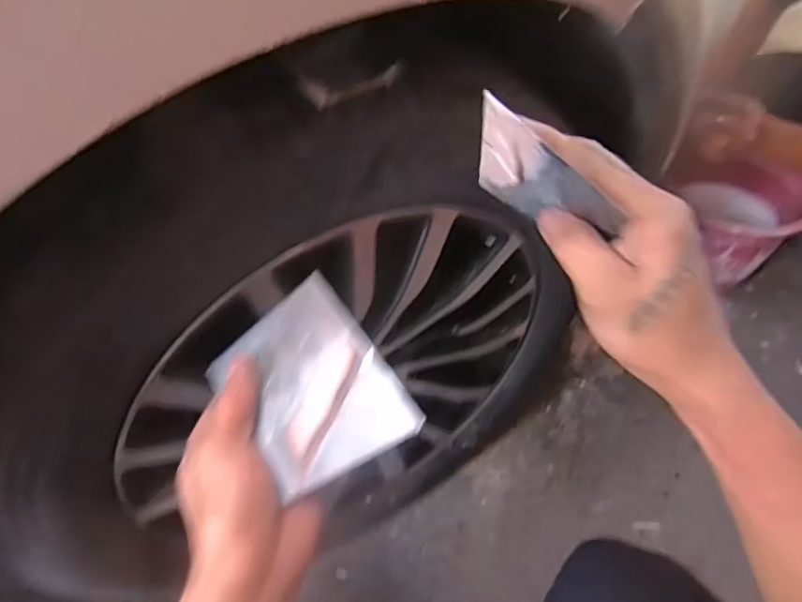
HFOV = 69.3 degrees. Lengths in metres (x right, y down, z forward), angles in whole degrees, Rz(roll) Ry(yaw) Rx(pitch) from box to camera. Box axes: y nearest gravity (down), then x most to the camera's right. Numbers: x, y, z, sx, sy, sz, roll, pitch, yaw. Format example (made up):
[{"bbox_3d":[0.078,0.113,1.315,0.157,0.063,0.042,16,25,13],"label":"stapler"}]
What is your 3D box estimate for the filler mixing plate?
[{"bbox_3d":[-0.056,0.051,0.354,0.092,0.010,0.121,-38,65,-7],"label":"filler mixing plate"}]

